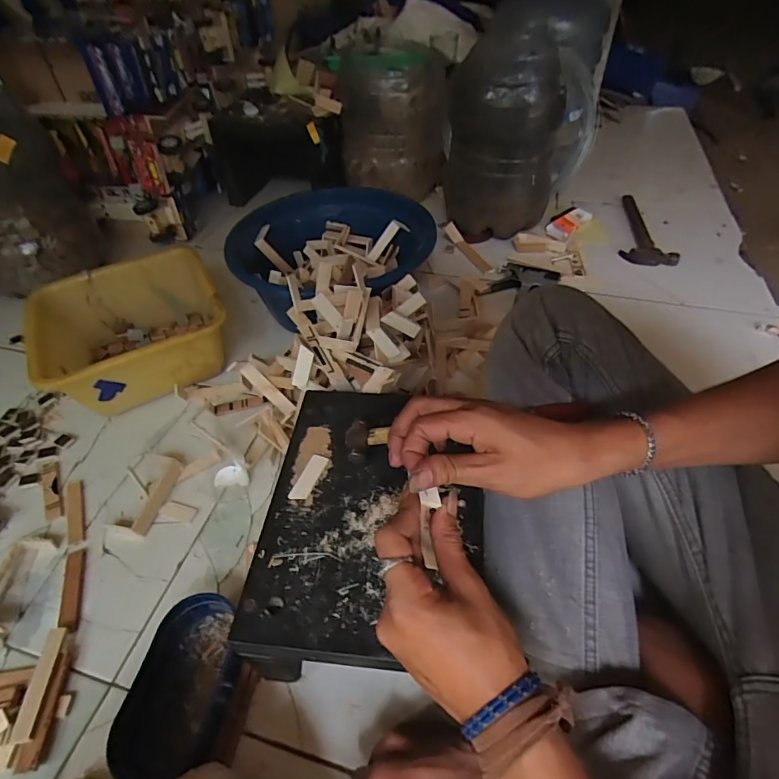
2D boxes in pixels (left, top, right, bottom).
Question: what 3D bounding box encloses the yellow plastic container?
[{"bbox_3d":[-0.411,-0.098,0.764,0.256,0.139,0.243,-23,49,-18],"label":"yellow plastic container"}]

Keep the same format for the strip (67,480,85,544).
[{"bbox_3d":[-0.417,0.160,0.615,0.018,0.008,0.105,-23,49,-18],"label":"strip"}]

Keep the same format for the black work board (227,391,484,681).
[{"bbox_3d":[-0.016,0.113,0.454,0.203,0.025,0.293,3,47,6],"label":"black work board"}]

